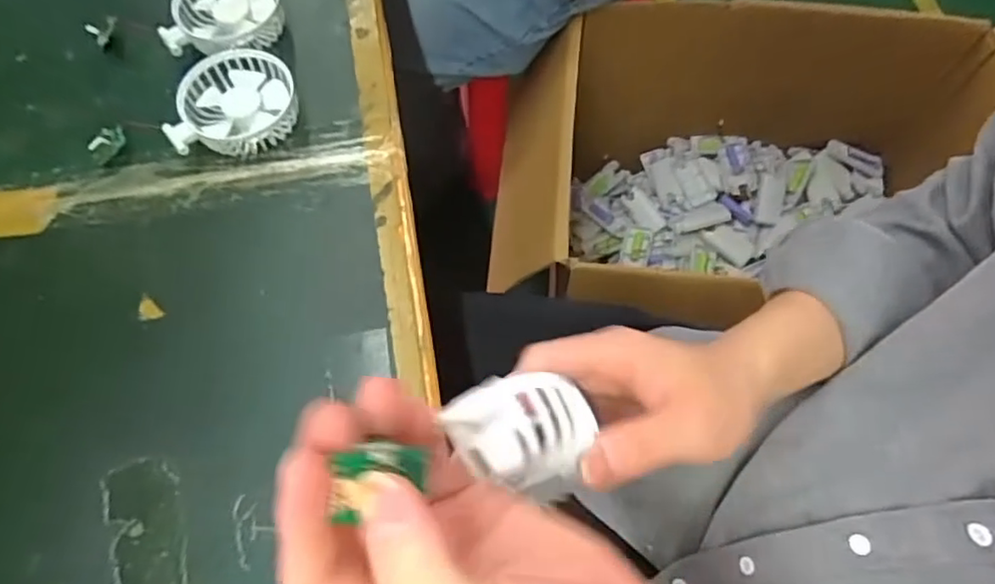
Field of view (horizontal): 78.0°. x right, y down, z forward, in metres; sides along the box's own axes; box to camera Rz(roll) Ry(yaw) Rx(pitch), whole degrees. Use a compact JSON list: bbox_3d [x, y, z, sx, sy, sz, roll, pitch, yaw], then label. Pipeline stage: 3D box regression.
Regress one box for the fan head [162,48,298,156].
[{"bbox_3d":[-0.211,-0.152,0.500,0.095,0.034,0.086,-2,67,-1],"label":"fan head"}]

